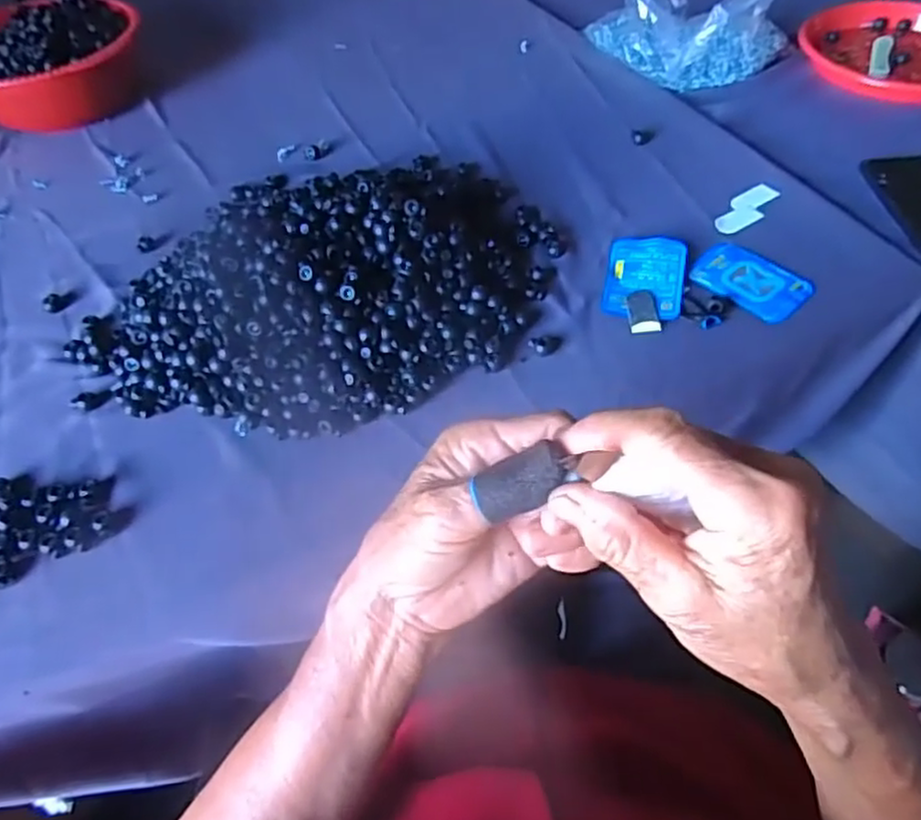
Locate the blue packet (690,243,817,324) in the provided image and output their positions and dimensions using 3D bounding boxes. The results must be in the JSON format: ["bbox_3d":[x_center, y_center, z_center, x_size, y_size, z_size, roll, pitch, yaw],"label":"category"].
[{"bbox_3d":[0.253,-0.114,0.614,0.070,0.005,0.098,-36,57,-23],"label":"blue packet"}]

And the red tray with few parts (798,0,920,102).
[{"bbox_3d":[0.535,-0.437,0.845,0.233,0.039,0.189,35,61,28],"label":"red tray with few parts"}]

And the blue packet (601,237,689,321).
[{"bbox_3d":[0.164,-0.119,0.617,0.068,0.016,0.096,8,52,11],"label":"blue packet"}]

